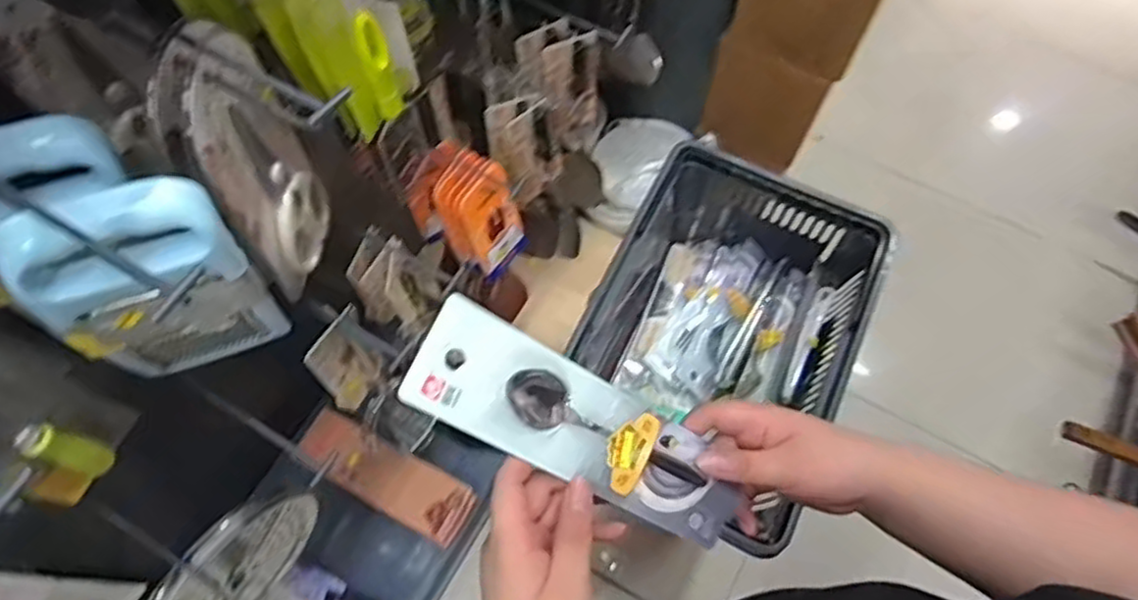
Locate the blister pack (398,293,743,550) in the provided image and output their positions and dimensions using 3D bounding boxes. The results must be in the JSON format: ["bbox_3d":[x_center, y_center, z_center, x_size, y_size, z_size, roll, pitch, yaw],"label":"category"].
[{"bbox_3d":[0.020,0.082,0.440,0.241,0.034,0.067,34,66,-23],"label":"blister pack"}]

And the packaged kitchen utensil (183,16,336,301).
[{"bbox_3d":[-0.252,-0.113,0.611,0.033,0.249,0.126,0,67,-1],"label":"packaged kitchen utensil"}]

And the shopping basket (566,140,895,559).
[{"bbox_3d":[0.190,0.053,0.992,0.329,0.193,0.443,27,69,11],"label":"shopping basket"}]

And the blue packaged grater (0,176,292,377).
[{"bbox_3d":[-0.296,0.008,0.542,0.143,0.262,0.046,-25,69,-11],"label":"blue packaged grater"}]

